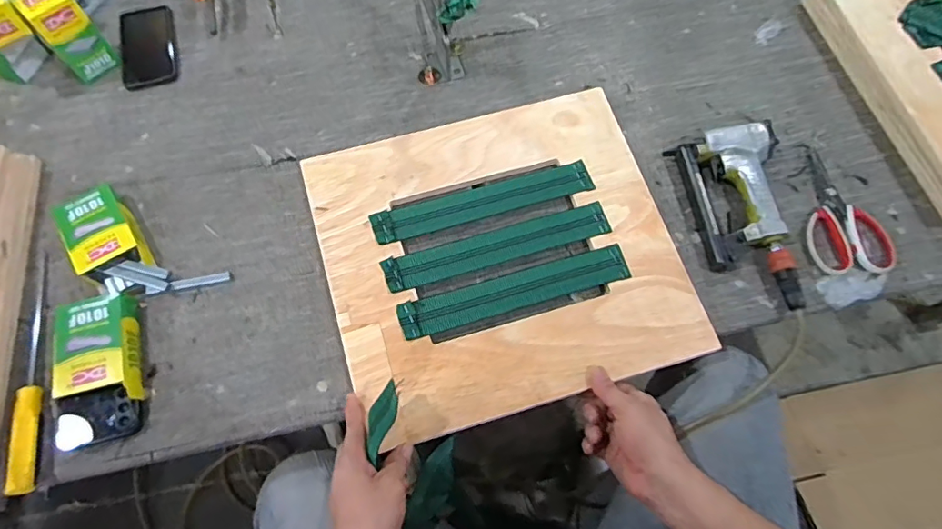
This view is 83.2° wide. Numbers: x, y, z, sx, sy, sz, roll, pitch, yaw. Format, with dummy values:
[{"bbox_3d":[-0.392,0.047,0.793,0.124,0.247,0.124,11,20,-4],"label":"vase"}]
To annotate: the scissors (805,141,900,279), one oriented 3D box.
[{"bbox_3d":[0.484,-0.078,0.702,0.099,0.011,0.193,-2,66,0],"label":"scissors"}]

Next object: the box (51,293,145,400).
[{"bbox_3d":[-0.437,0.100,0.619,0.085,0.038,0.128,-15,67,-6],"label":"box"}]

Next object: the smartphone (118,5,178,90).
[{"bbox_3d":[-0.508,-0.347,0.836,0.082,0.008,0.172,-16,67,-6],"label":"smartphone"}]

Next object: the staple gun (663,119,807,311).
[{"bbox_3d":[0.355,-0.066,0.673,0.124,0.041,0.246,-10,66,-4],"label":"staple gun"}]

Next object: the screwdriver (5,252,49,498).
[{"bbox_3d":[-0.511,0.115,0.621,0.029,0.031,0.293,-15,66,-6],"label":"screwdriver"}]

